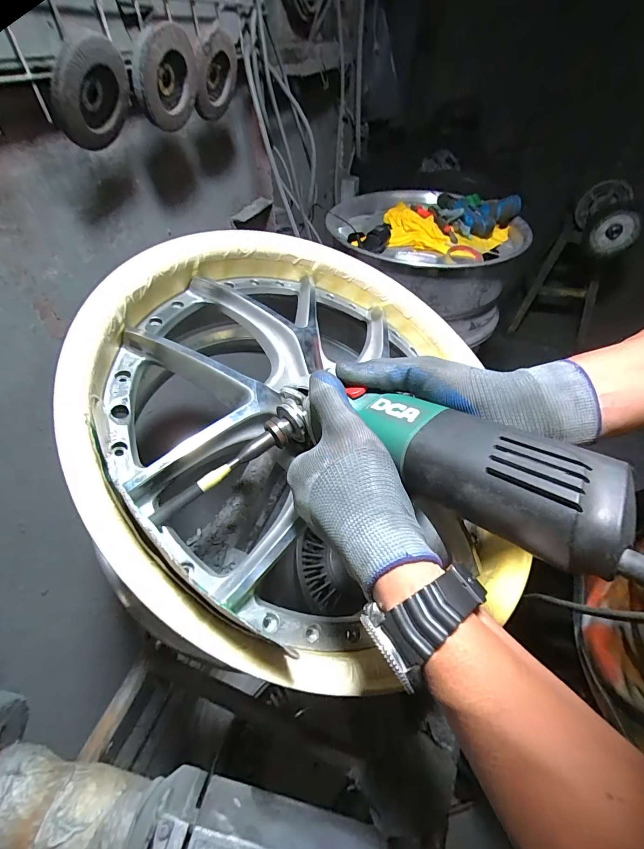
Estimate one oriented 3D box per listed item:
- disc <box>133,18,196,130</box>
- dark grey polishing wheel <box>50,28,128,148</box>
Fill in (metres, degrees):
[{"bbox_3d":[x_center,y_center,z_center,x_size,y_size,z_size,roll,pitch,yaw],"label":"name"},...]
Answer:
[{"bbox_3d":[-0.192,-0.422,0.435,0.025,0.096,0.097,31,55,2],"label":"disc"},{"bbox_3d":[-0.234,-0.339,0.364,0.019,0.095,0.085,33,8,0],"label":"dark grey polishing wheel"}]

